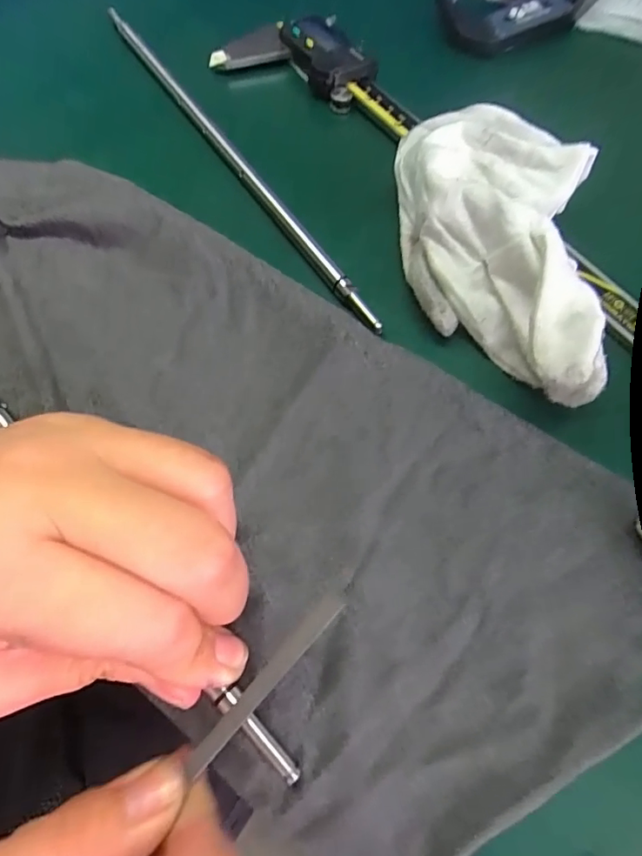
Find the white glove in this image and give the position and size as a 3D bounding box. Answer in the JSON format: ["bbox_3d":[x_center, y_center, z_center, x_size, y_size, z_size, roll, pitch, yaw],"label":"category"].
[{"bbox_3d":[0.068,-0.074,0.189,0.070,0.034,0.144,-1,64,-2],"label":"white glove"}]

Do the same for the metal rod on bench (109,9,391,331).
[{"bbox_3d":[-0.048,-0.137,0.238,0.006,0.009,0.259,-30,68,-14],"label":"metal rod on bench"}]

